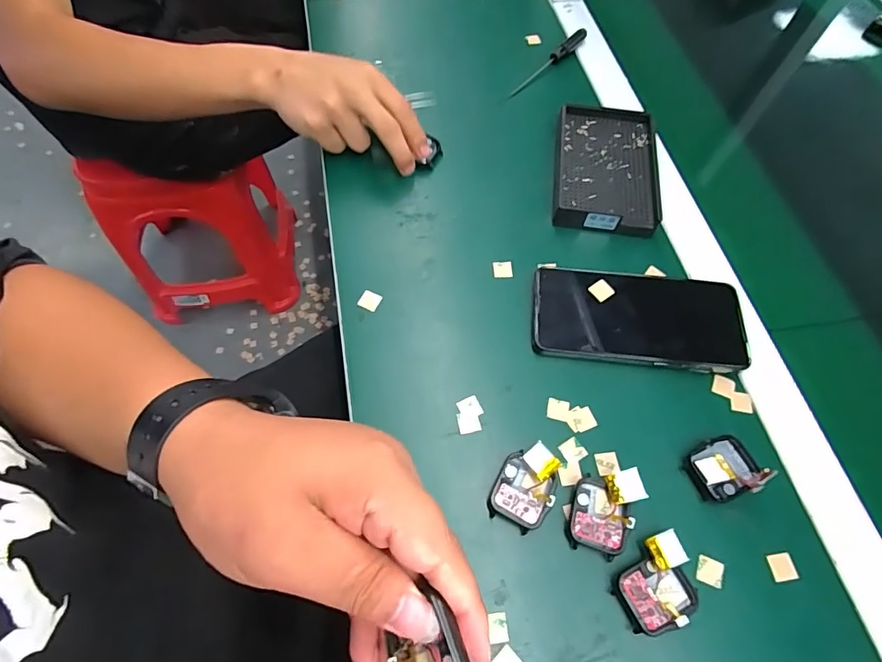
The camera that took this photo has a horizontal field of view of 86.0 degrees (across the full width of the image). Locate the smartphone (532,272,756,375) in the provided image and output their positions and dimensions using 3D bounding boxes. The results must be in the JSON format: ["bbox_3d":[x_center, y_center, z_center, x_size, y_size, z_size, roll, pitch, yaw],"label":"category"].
[{"bbox_3d":[0.155,-0.010,0.378,0.159,0.017,0.077,7,63,2],"label":"smartphone"}]

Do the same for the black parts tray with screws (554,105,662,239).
[{"bbox_3d":[0.156,-0.154,0.452,0.091,0.028,0.140,9,63,3],"label":"black parts tray with screws"}]

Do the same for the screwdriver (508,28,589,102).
[{"bbox_3d":[0.120,-0.299,0.530,0.011,0.014,0.140,39,69,16],"label":"screwdriver"}]

